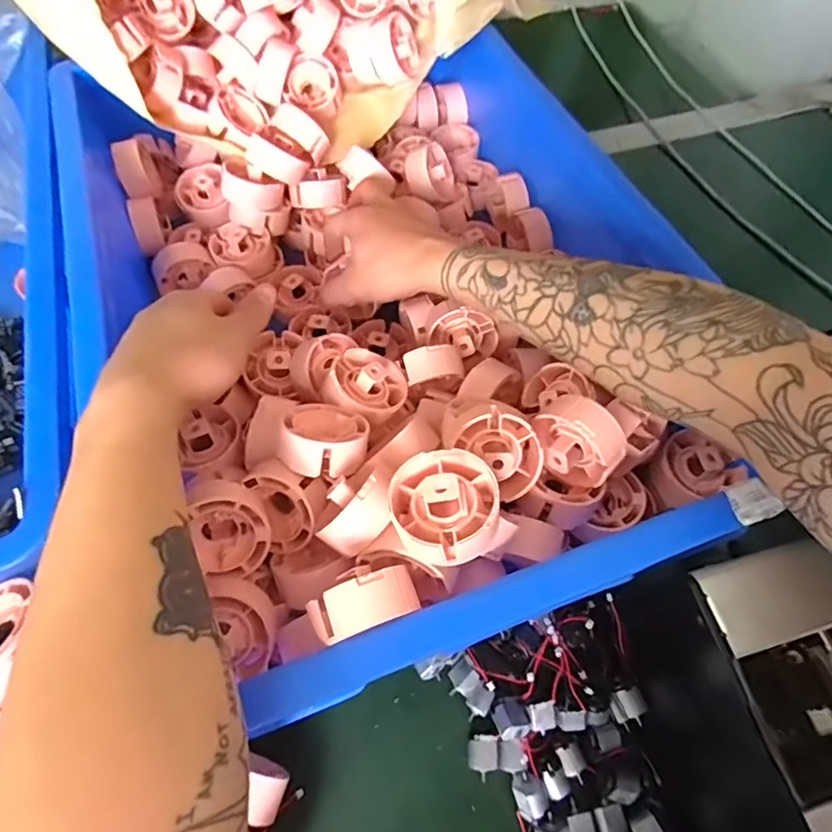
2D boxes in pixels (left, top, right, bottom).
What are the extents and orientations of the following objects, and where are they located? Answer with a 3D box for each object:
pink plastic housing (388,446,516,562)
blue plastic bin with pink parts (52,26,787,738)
[{"bbox_3d":[0.015,0.043,0.270,0.053,0.024,0.056,-7,61,-5],"label":"pink plastic housing"},{"bbox_3d":[-0.041,-0.109,0.426,0.412,0.127,0.538,-15,62,-10],"label":"blue plastic bin with pink parts"}]

